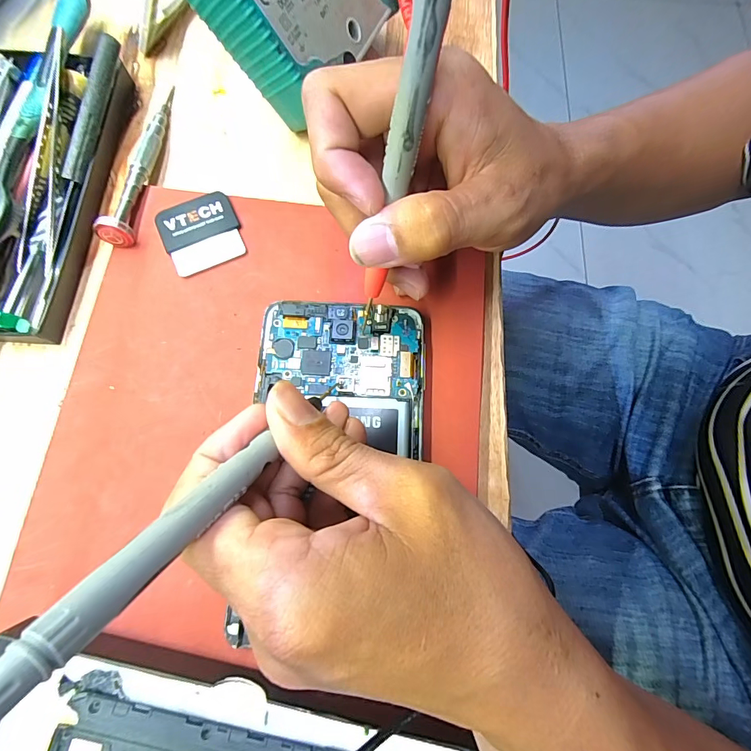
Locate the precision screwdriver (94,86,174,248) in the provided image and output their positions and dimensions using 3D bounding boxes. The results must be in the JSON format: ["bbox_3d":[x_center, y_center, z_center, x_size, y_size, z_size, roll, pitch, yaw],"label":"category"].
[{"bbox_3d":[-0.130,-0.119,0.214,0.016,0.018,0.108,1,74,-1],"label":"precision screwdriver"}]

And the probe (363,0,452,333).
[{"bbox_3d":[0.009,-0.077,0.136,0.010,0.155,0.011,19,47,4],"label":"probe"}]

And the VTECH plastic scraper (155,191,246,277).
[{"bbox_3d":[-0.091,-0.075,0.209,0.039,0.004,0.042,-24,76,-8],"label":"VTECH plastic scraper"}]

